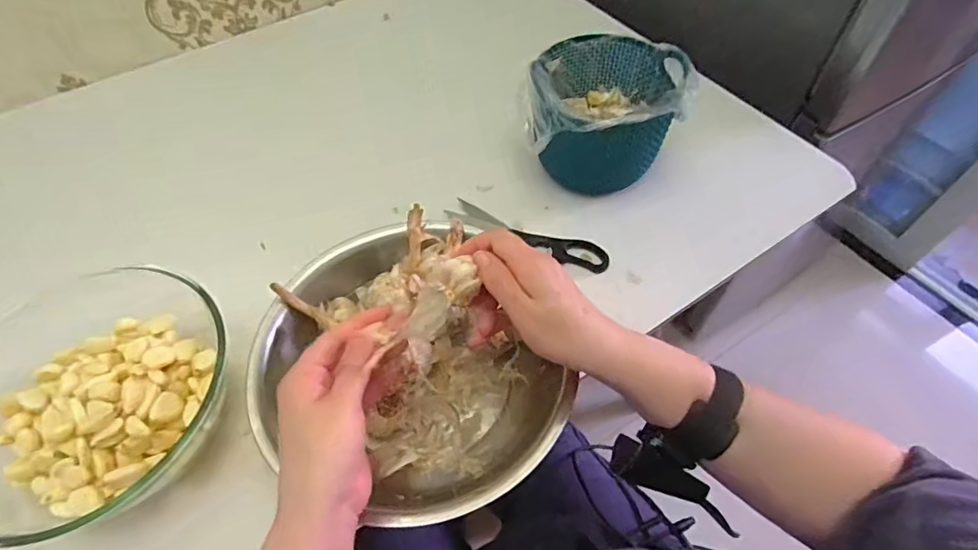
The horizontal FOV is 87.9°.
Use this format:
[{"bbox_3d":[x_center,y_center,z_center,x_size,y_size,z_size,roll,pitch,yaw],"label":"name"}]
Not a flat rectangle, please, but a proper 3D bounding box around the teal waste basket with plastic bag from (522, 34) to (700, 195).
[{"bbox_3d":[0.132,-0.178,0.586,0.158,0.128,0.153,17,58,12],"label":"teal waste basket with plastic bag"}]

